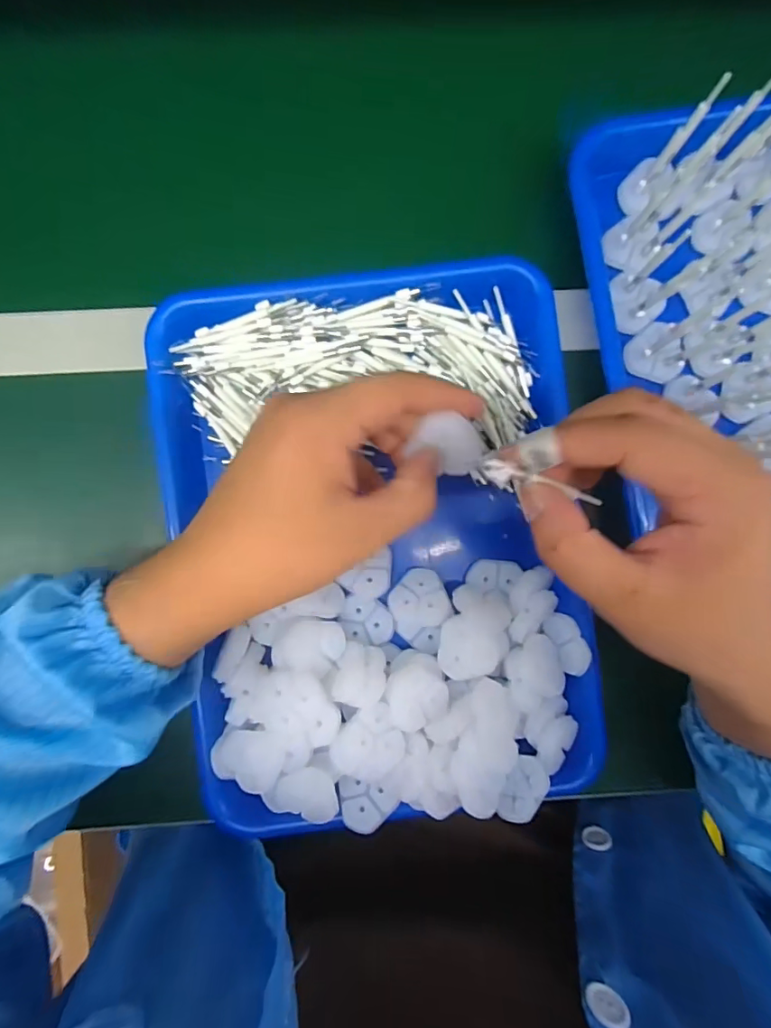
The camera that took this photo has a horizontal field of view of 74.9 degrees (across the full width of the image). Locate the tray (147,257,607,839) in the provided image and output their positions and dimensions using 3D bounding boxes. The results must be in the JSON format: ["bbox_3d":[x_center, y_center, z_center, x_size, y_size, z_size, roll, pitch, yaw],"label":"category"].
[{"bbox_3d":[-0.003,0.017,0.308,0.241,0.050,0.321,-7,91,-2],"label":"tray"}]

